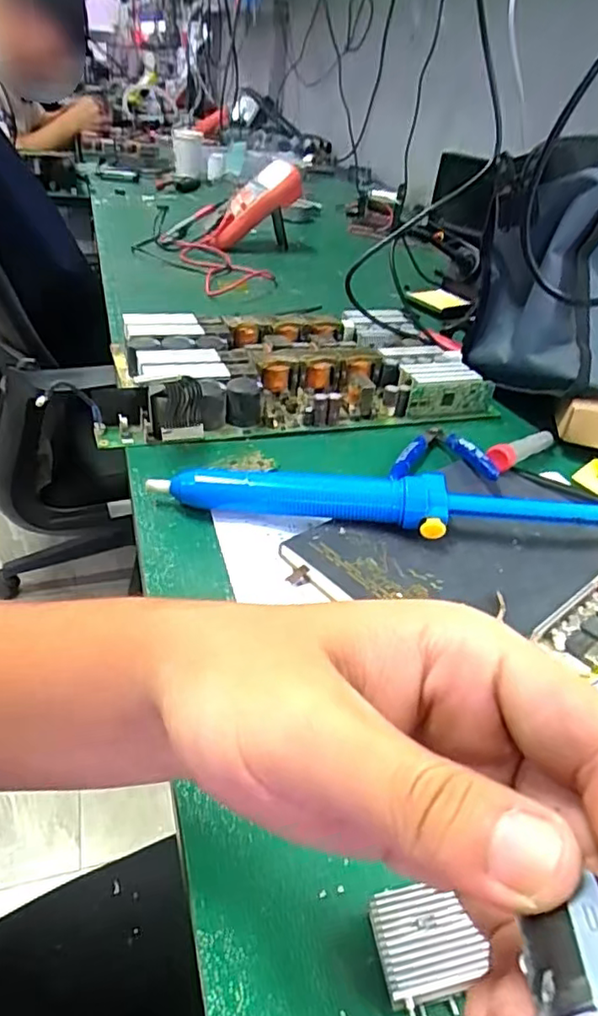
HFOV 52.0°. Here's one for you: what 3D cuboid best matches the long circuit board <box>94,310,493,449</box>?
[{"bbox_3d":[-0.015,-0.137,0.581,0.351,0.039,0.195,-8,38,-19],"label":"long circuit board"}]

